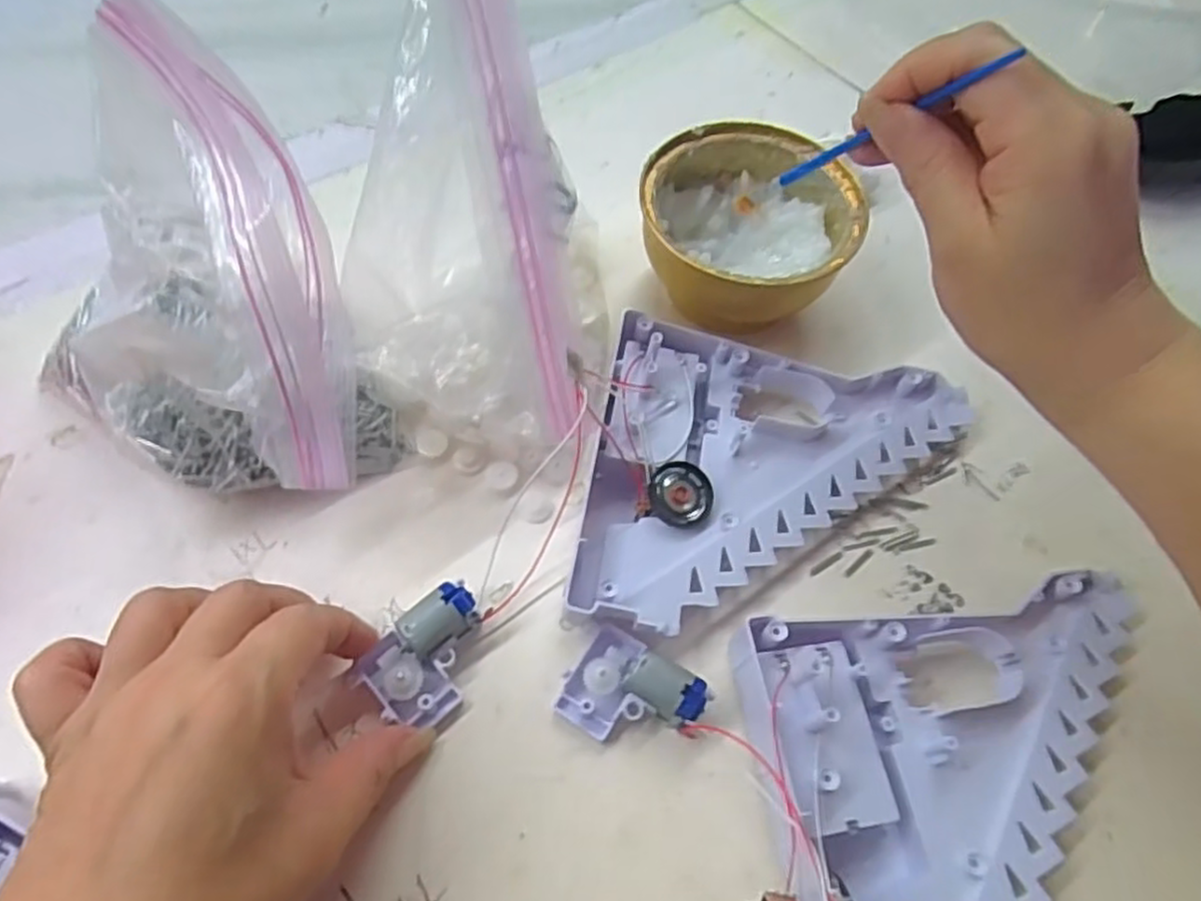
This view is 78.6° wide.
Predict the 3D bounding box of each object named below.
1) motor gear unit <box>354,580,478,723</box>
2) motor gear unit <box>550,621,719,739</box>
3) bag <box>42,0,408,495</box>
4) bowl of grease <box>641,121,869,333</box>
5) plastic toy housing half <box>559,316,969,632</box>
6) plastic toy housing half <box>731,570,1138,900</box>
[{"bbox_3d":[-0.060,0.075,0.264,0.047,0.018,0.033,-40,70,-22],"label":"motor gear unit"},{"bbox_3d":[0.011,0.088,0.262,0.046,0.021,0.036,32,64,14],"label":"motor gear unit"},{"bbox_3d":[-0.124,-0.044,0.254,0.085,0.149,0.091,25,63,10],"label":"bag"},{"bbox_3d":[0.067,-0.099,0.350,0.095,0.056,0.097,1,61,-2],"label":"bowl of grease"},{"bbox_3d":[0.073,0.015,0.301,0.151,0.027,0.129,10,61,2],"label":"plastic toy housing half"},{"bbox_3d":[0.131,0.115,0.245,0.154,0.032,0.130,-7,62,-7],"label":"plastic toy housing half"}]

